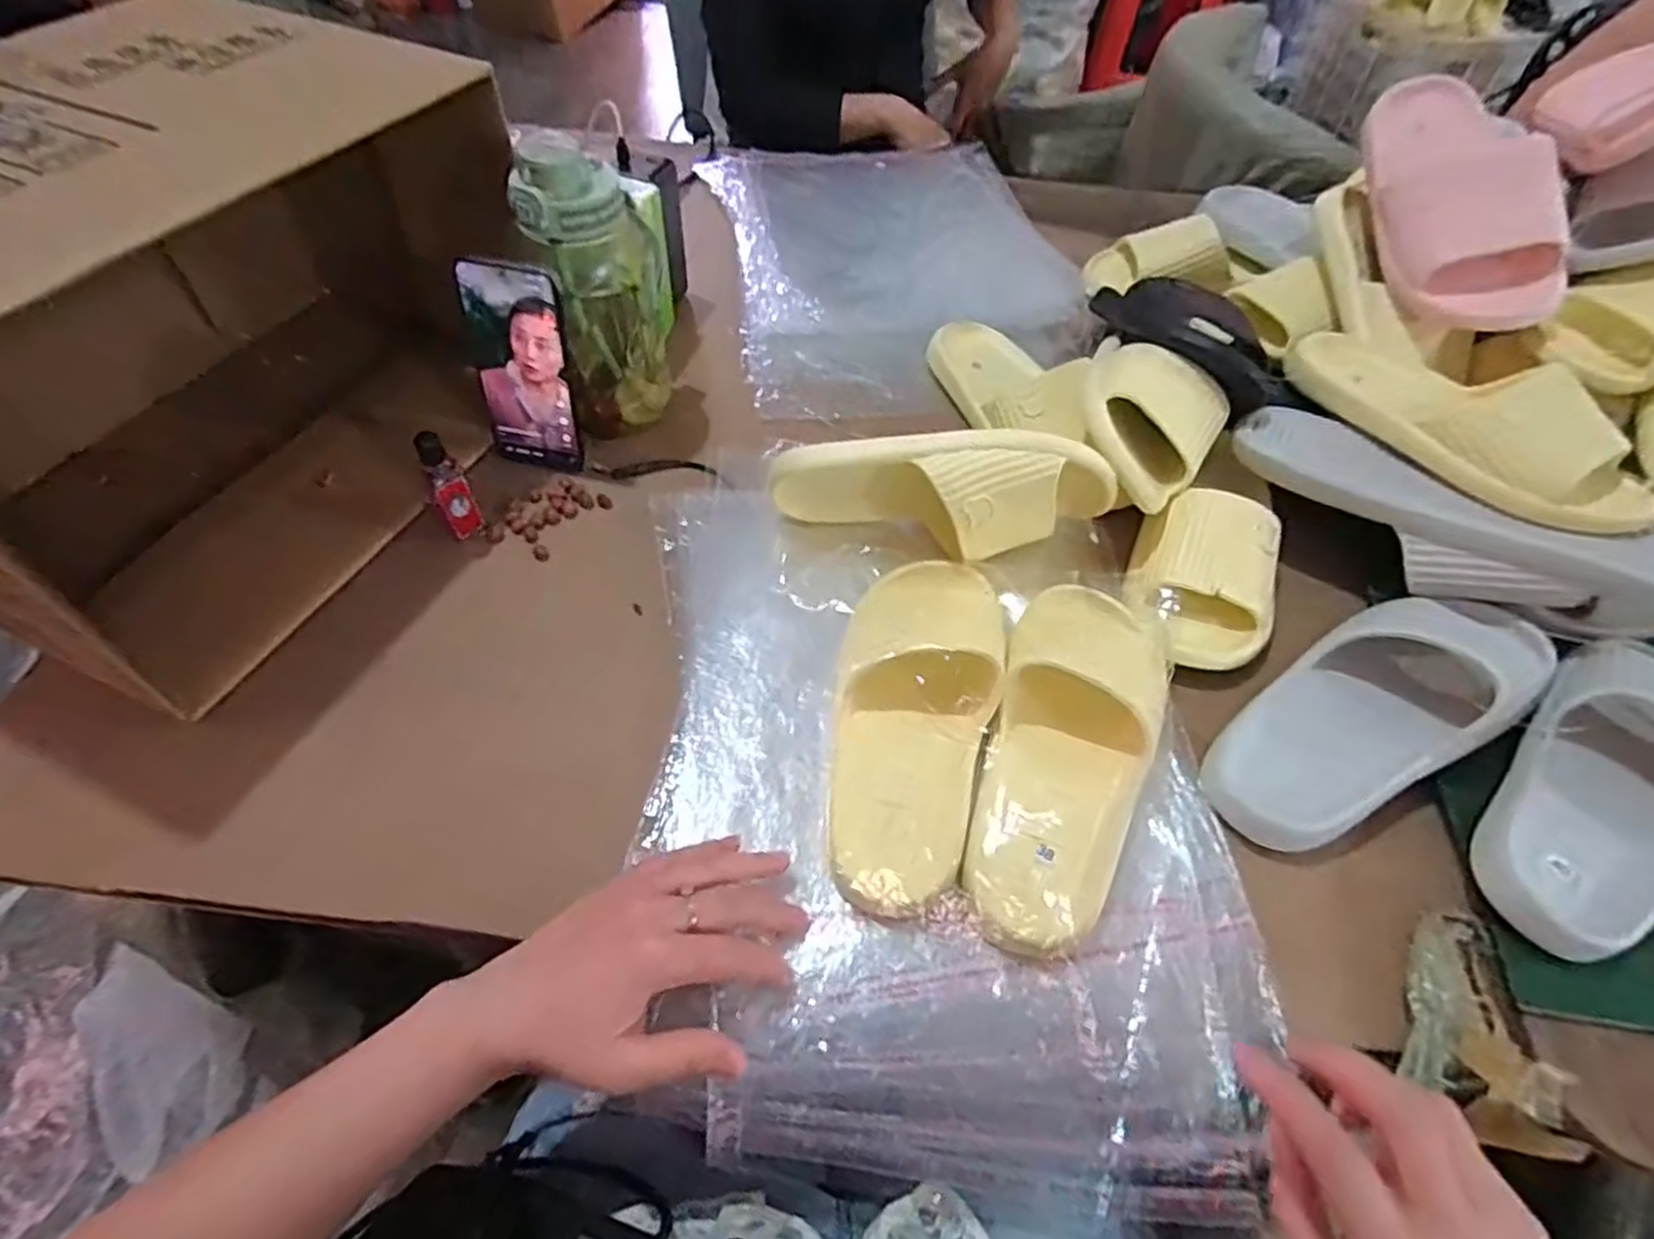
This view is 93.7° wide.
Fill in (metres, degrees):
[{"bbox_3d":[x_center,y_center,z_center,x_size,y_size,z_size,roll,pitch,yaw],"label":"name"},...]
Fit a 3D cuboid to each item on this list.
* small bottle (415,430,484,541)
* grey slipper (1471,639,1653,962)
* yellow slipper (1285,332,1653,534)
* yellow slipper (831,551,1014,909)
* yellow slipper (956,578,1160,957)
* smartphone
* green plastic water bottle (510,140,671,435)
[{"bbox_3d":[-0.266,-0.092,0.549,0.023,0.086,0.028,-22,58,-16],"label":"small bottle"},{"bbox_3d":[0.478,0.095,0.464,0.249,0.057,0.106,-36,62,-24],"label":"grey slipper"},{"bbox_3d":[0.459,-0.154,0.550,0.083,0.059,0.244,-33,61,-22],"label":"yellow slipper"},{"bbox_3d":[0.058,0.052,0.478,0.097,0.053,0.244,7,54,4],"label":"yellow slipper"},{"bbox_3d":[0.144,0.076,0.470,0.104,0.054,0.238,15,55,9],"label":"yellow slipper"},{"bbox_3d":[-0.223,-0.180,0.572,0.071,0.157,0.011,11,45,0],"label":"smartphone"},{"bbox_3d":[-0.167,-0.236,0.583,0.089,0.212,0.075,-9,55,-8],"label":"green plastic water bottle"}]

